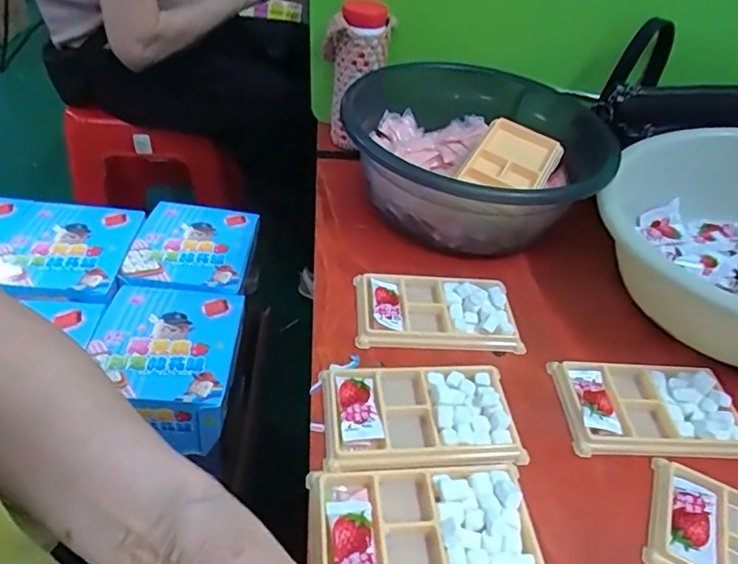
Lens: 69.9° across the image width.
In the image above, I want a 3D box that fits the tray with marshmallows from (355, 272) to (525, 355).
[{"bbox_3d":[0.058,0.025,0.446,0.135,0.017,0.075,5,43,0],"label":"tray with marshmallows"}]

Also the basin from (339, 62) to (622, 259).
[{"bbox_3d":[0.108,-0.119,0.540,0.262,0.108,0.243,1,44,-7],"label":"basin"}]

